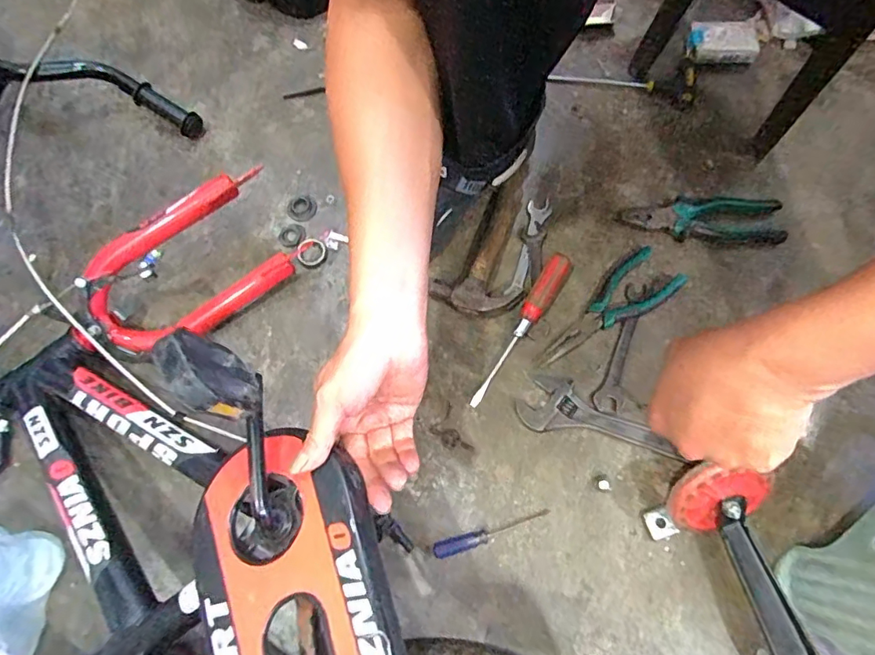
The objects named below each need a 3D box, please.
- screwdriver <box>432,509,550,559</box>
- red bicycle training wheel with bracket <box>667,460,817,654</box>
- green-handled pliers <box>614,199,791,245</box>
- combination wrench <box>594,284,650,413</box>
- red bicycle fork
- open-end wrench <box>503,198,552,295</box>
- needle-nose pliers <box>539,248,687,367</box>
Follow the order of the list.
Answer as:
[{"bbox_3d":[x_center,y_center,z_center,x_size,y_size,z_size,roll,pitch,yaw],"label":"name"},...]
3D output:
[{"bbox_3d":[0.058,0.218,0.542,0.128,0.015,0.017,-17,73,-4],"label":"screwdriver"},{"bbox_3d":[0.303,0.237,0.499,0.094,0.068,0.230,-21,86,-5],"label":"red bicycle training wheel with bracket"},{"bbox_3d":[0.333,-0.131,0.628,0.193,0.031,0.050,-1,72,1],"label":"green-handled pliers"},{"bbox_3d":[0.217,0.021,0.597,0.029,0.011,0.158,18,74,7],"label":"combination wrench"},{"bbox_3d":[-0.292,-0.060,0.591,0.269,0.096,0.112,-33,75,-9],"label":"red bicycle fork"},{"bbox_3d":[0.114,-0.101,0.641,0.029,0.004,0.140,16,73,6],"label":"open-end wrench"},{"bbox_3d":[0.193,-0.023,0.593,0.185,0.021,0.067,-34,75,-9],"label":"needle-nose pliers"}]

